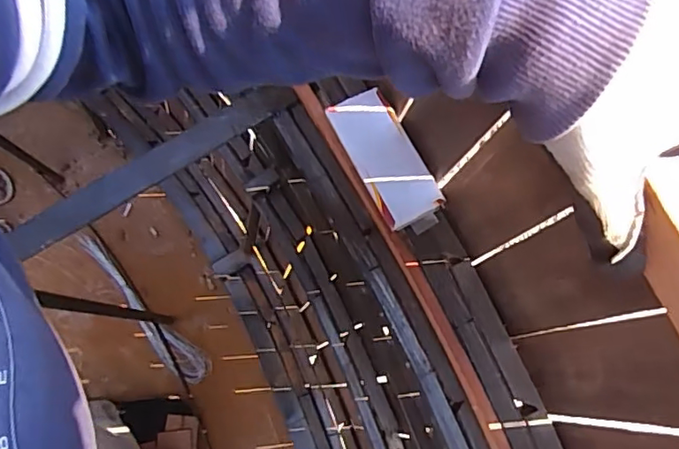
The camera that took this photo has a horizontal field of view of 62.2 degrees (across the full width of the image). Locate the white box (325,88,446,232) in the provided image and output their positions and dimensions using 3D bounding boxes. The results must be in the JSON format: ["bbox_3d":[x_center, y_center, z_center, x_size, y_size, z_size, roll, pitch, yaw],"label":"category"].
[{"bbox_3d":[0.041,-0.058,0.513,0.054,0.030,0.124,-27,80,-7],"label":"white box"}]

